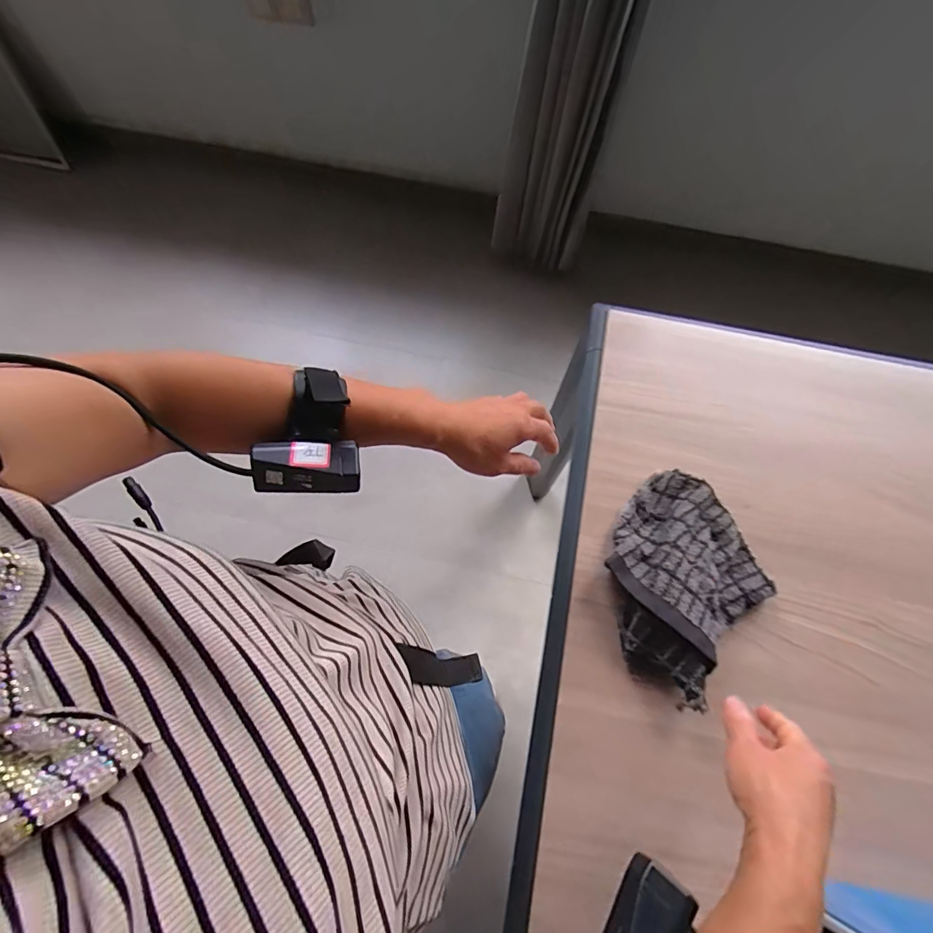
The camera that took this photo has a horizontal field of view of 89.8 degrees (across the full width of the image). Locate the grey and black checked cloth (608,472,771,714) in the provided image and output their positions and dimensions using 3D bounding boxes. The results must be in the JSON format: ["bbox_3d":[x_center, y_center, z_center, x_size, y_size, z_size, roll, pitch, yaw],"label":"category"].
[{"bbox_3d":[0.214,0.111,0.475,0.156,0.043,0.186,42,75,15],"label":"grey and black checked cloth"}]

